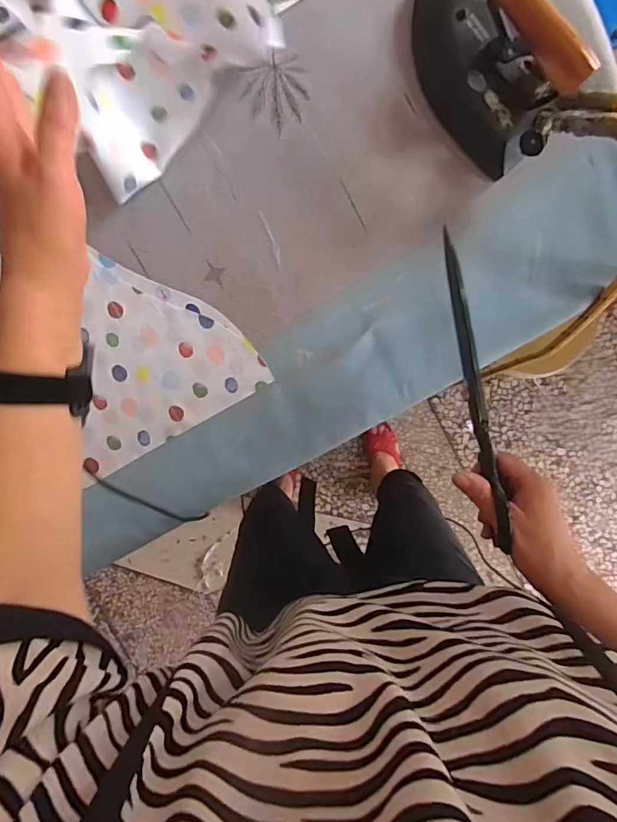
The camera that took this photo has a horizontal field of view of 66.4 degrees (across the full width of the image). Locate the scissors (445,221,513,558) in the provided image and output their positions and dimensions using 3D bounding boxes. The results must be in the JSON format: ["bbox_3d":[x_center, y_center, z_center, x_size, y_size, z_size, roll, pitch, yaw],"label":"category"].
[{"bbox_3d":[0.155,-0.017,0.434,0.015,0.050,0.278,-11,90,5],"label":"scissors"}]

